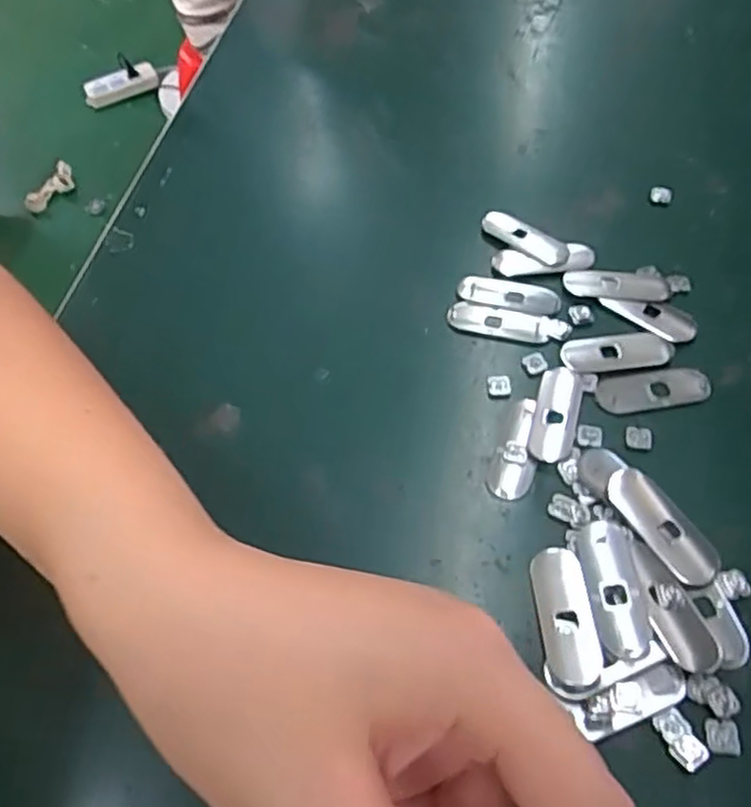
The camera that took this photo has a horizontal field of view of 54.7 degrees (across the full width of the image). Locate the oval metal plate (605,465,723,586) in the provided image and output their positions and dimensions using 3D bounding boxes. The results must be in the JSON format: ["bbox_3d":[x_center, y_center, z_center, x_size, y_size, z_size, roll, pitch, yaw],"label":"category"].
[{"bbox_3d":[0.110,0.047,0.280,0.020,0.005,0.050,-31,59,-17],"label":"oval metal plate"}]

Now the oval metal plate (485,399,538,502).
[{"bbox_3d":[0.061,0.018,0.308,0.018,0.004,0.048,17,58,15],"label":"oval metal plate"}]

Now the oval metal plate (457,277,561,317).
[{"bbox_3d":[0.066,-0.054,0.357,0.049,0.004,0.018,12,57,12],"label":"oval metal plate"}]

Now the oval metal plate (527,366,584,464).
[{"bbox_3d":[0.079,0.004,0.316,0.019,0.004,0.049,14,58,14],"label":"oval metal plate"}]

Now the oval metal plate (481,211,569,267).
[{"bbox_3d":[0.077,-0.087,0.377,0.018,0.005,0.052,-38,61,-20],"label":"oval metal plate"}]

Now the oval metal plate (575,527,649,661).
[{"bbox_3d":[0.089,0.068,0.267,0.018,0.004,0.050,-8,55,-1],"label":"oval metal plate"}]

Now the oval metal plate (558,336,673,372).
[{"bbox_3d":[0.111,-0.024,0.332,0.051,0.004,0.017,-5,55,1],"label":"oval metal plate"}]

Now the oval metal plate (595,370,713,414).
[{"bbox_3d":[0.123,-0.006,0.321,0.050,0.004,0.019,-6,55,0],"label":"oval metal plate"}]

